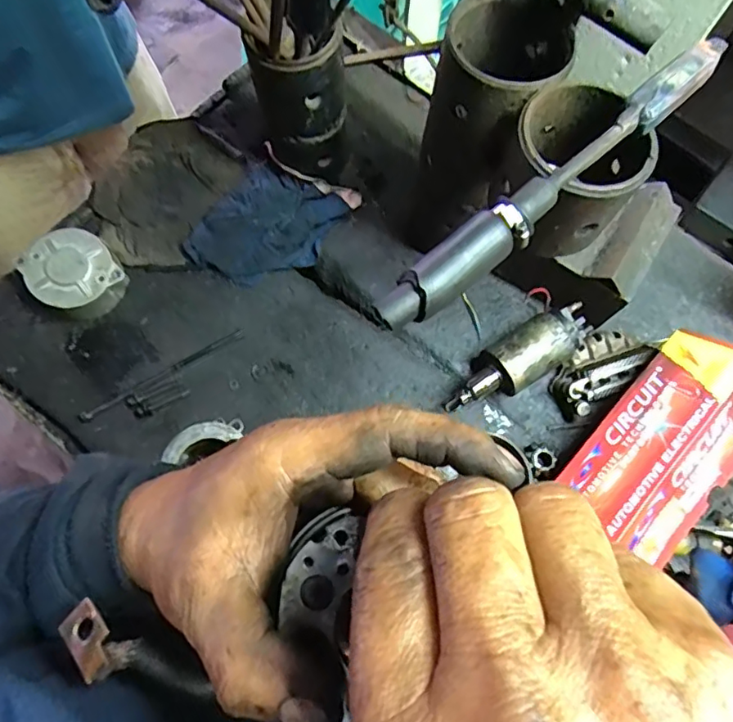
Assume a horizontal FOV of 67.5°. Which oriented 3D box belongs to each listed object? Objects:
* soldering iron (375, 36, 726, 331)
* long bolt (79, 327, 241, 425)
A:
[{"bbox_3d":[0.114,-0.105,0.320,0.266,0.029,0.029,-38,77,-14],"label":"soldering iron"},{"bbox_3d":[-0.195,0.014,0.528,0.166,0.008,0.013,-30,75,-12],"label":"long bolt"}]

